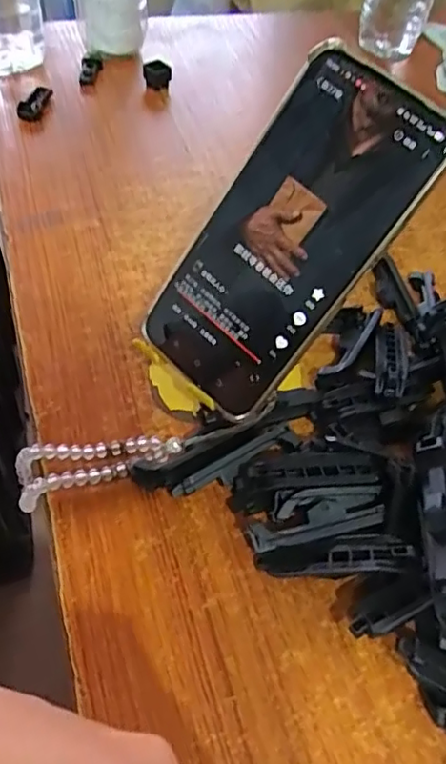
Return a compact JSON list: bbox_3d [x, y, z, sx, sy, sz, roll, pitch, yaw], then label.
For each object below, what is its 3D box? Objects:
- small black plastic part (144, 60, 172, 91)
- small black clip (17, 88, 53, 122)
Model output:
[{"bbox_3d":[-0.061,-0.282,0.536,0.024,0.019,0.015,10,53,3],"label":"small black plastic part"},{"bbox_3d":[-0.159,-0.236,0.498,0.014,0.017,0.043,15,54,6],"label":"small black clip"}]

